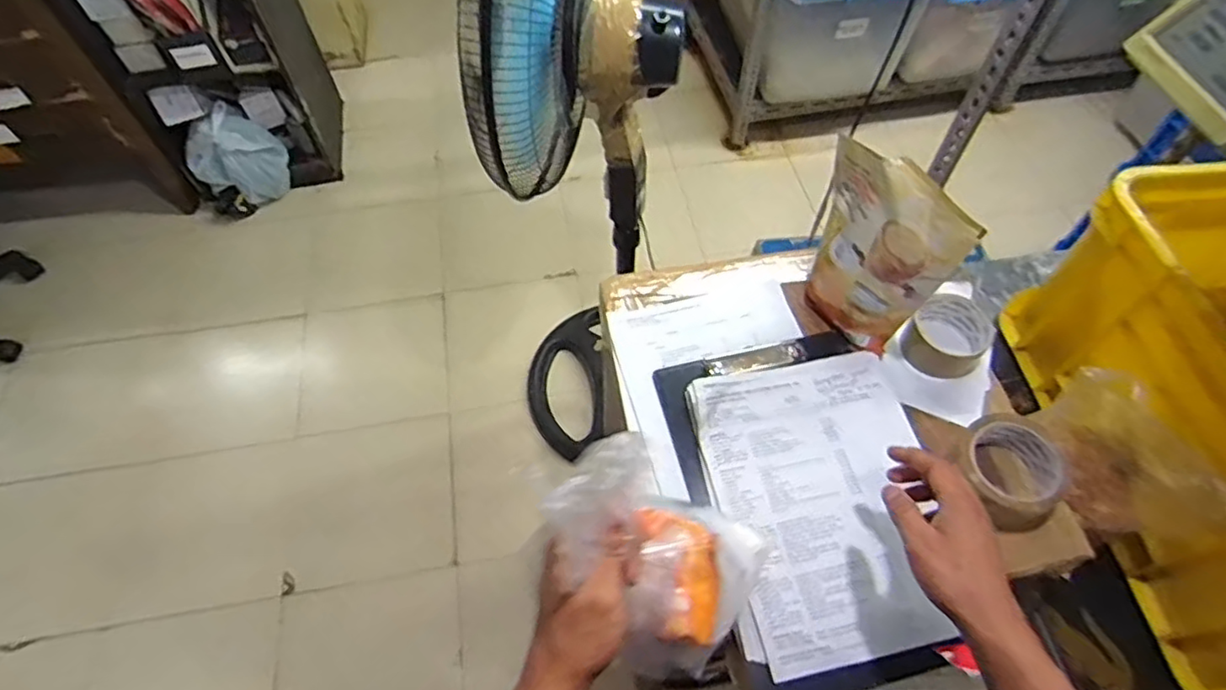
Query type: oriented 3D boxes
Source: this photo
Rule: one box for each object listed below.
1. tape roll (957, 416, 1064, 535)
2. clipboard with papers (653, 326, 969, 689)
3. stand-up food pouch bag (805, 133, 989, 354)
[{"bbox_3d":[0.384,0.125,0.633,0.098,0.047,0.111,-11,59,-3],"label":"tape roll"},{"bbox_3d":[0.205,0.139,0.643,0.243,0.033,0.335,-14,59,-5],"label":"clipboard with papers"},{"bbox_3d":[0.263,-0.097,0.667,0.051,0.207,0.175,-29,61,-14],"label":"stand-up food pouch bag"}]

